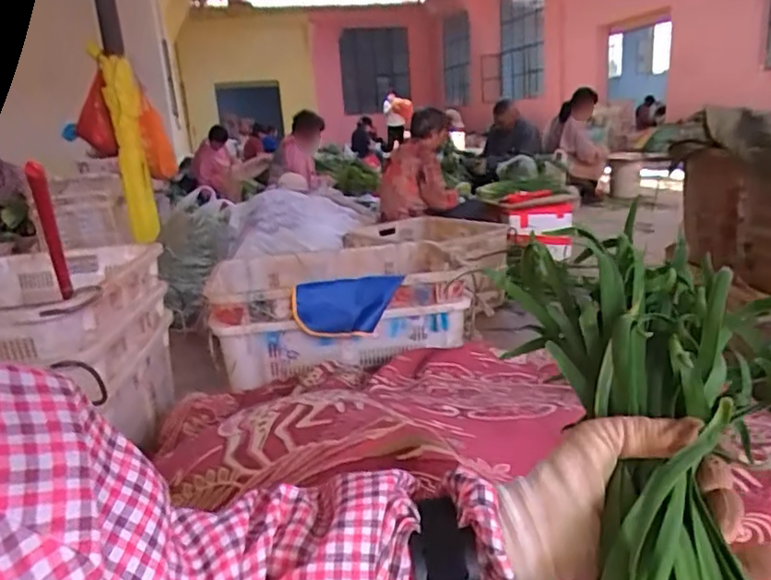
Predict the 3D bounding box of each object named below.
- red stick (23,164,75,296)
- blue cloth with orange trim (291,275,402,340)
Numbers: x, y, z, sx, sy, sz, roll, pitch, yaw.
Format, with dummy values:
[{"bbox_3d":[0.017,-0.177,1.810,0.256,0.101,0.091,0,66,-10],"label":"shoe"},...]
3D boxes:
[{"bbox_3d":[-0.513,-0.071,0.926,0.022,0.032,0.411,-13,-19,-27],"label":"red stick"},{"bbox_3d":[-0.091,0.044,1.405,0.247,0.134,0.041,-4,10,12],"label":"blue cloth with orange trim"}]

